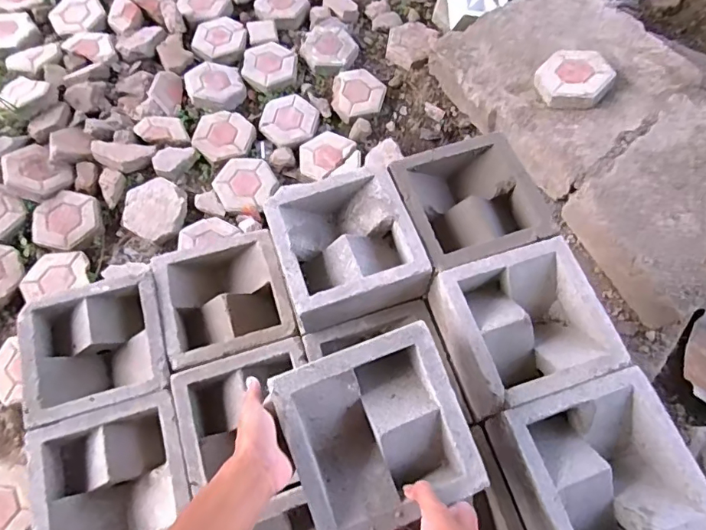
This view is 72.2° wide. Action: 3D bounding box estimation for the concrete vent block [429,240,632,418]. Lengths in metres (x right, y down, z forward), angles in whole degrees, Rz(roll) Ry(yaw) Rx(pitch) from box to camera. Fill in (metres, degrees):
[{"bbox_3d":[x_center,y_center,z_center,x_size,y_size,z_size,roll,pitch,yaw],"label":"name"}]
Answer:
[{"bbox_3d":[0.238,0.090,0.696,0.194,0.096,0.197,-16,66,-8],"label":"concrete vent block"}]

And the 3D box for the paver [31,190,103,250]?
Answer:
[{"bbox_3d":[-0.920,-0.144,1.550,0.201,0.039,0.208,-15,66,-8],"label":"paver"}]

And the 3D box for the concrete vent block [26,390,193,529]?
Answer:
[{"bbox_3d":[-0.332,0.304,0.681,0.193,0.066,0.191,-17,67,-9],"label":"concrete vent block"}]

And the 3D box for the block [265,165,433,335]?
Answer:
[{"bbox_3d":[-0.014,-0.031,0.745,0.194,0.094,0.202,-17,67,-8],"label":"block"}]

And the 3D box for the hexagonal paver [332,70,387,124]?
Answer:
[{"bbox_3d":[0.018,-0.631,1.786,0.196,0.046,0.232,7,64,2],"label":"hexagonal paver"}]

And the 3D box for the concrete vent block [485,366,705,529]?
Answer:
[{"bbox_3d":[0.308,0.263,0.622,0.196,0.099,0.201,-15,66,-8],"label":"concrete vent block"}]

